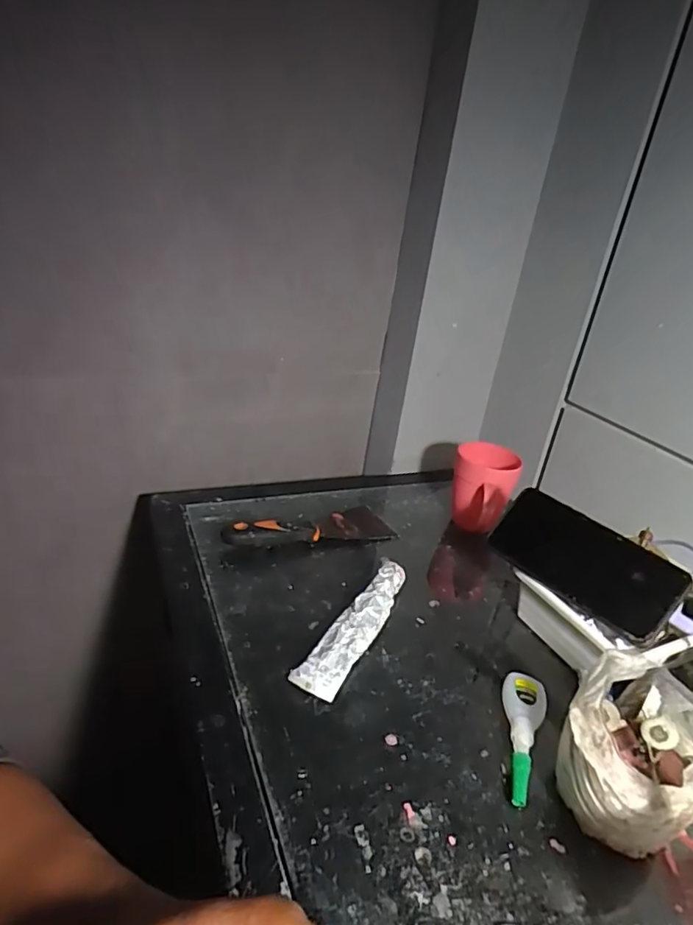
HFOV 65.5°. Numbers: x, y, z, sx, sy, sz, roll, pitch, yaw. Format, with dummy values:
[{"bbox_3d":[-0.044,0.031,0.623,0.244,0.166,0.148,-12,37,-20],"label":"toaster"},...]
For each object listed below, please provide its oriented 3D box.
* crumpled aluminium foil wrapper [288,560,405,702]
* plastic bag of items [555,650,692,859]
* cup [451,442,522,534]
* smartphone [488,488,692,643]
[{"bbox_3d":[0.010,0.148,0.501,0.039,0.033,0.166,19,28,21],"label":"crumpled aluminium foil wrapper"},{"bbox_3d":[0.196,0.199,0.368,0.097,0.104,0.091,13,27,11],"label":"plastic bag of items"},{"bbox_3d":[0.166,0.044,0.674,0.077,0.105,0.098,13,27,11],"label":"cup"},{"bbox_3d":[0.218,0.092,0.500,0.160,0.077,0.014,33,-1,34],"label":"smartphone"}]

